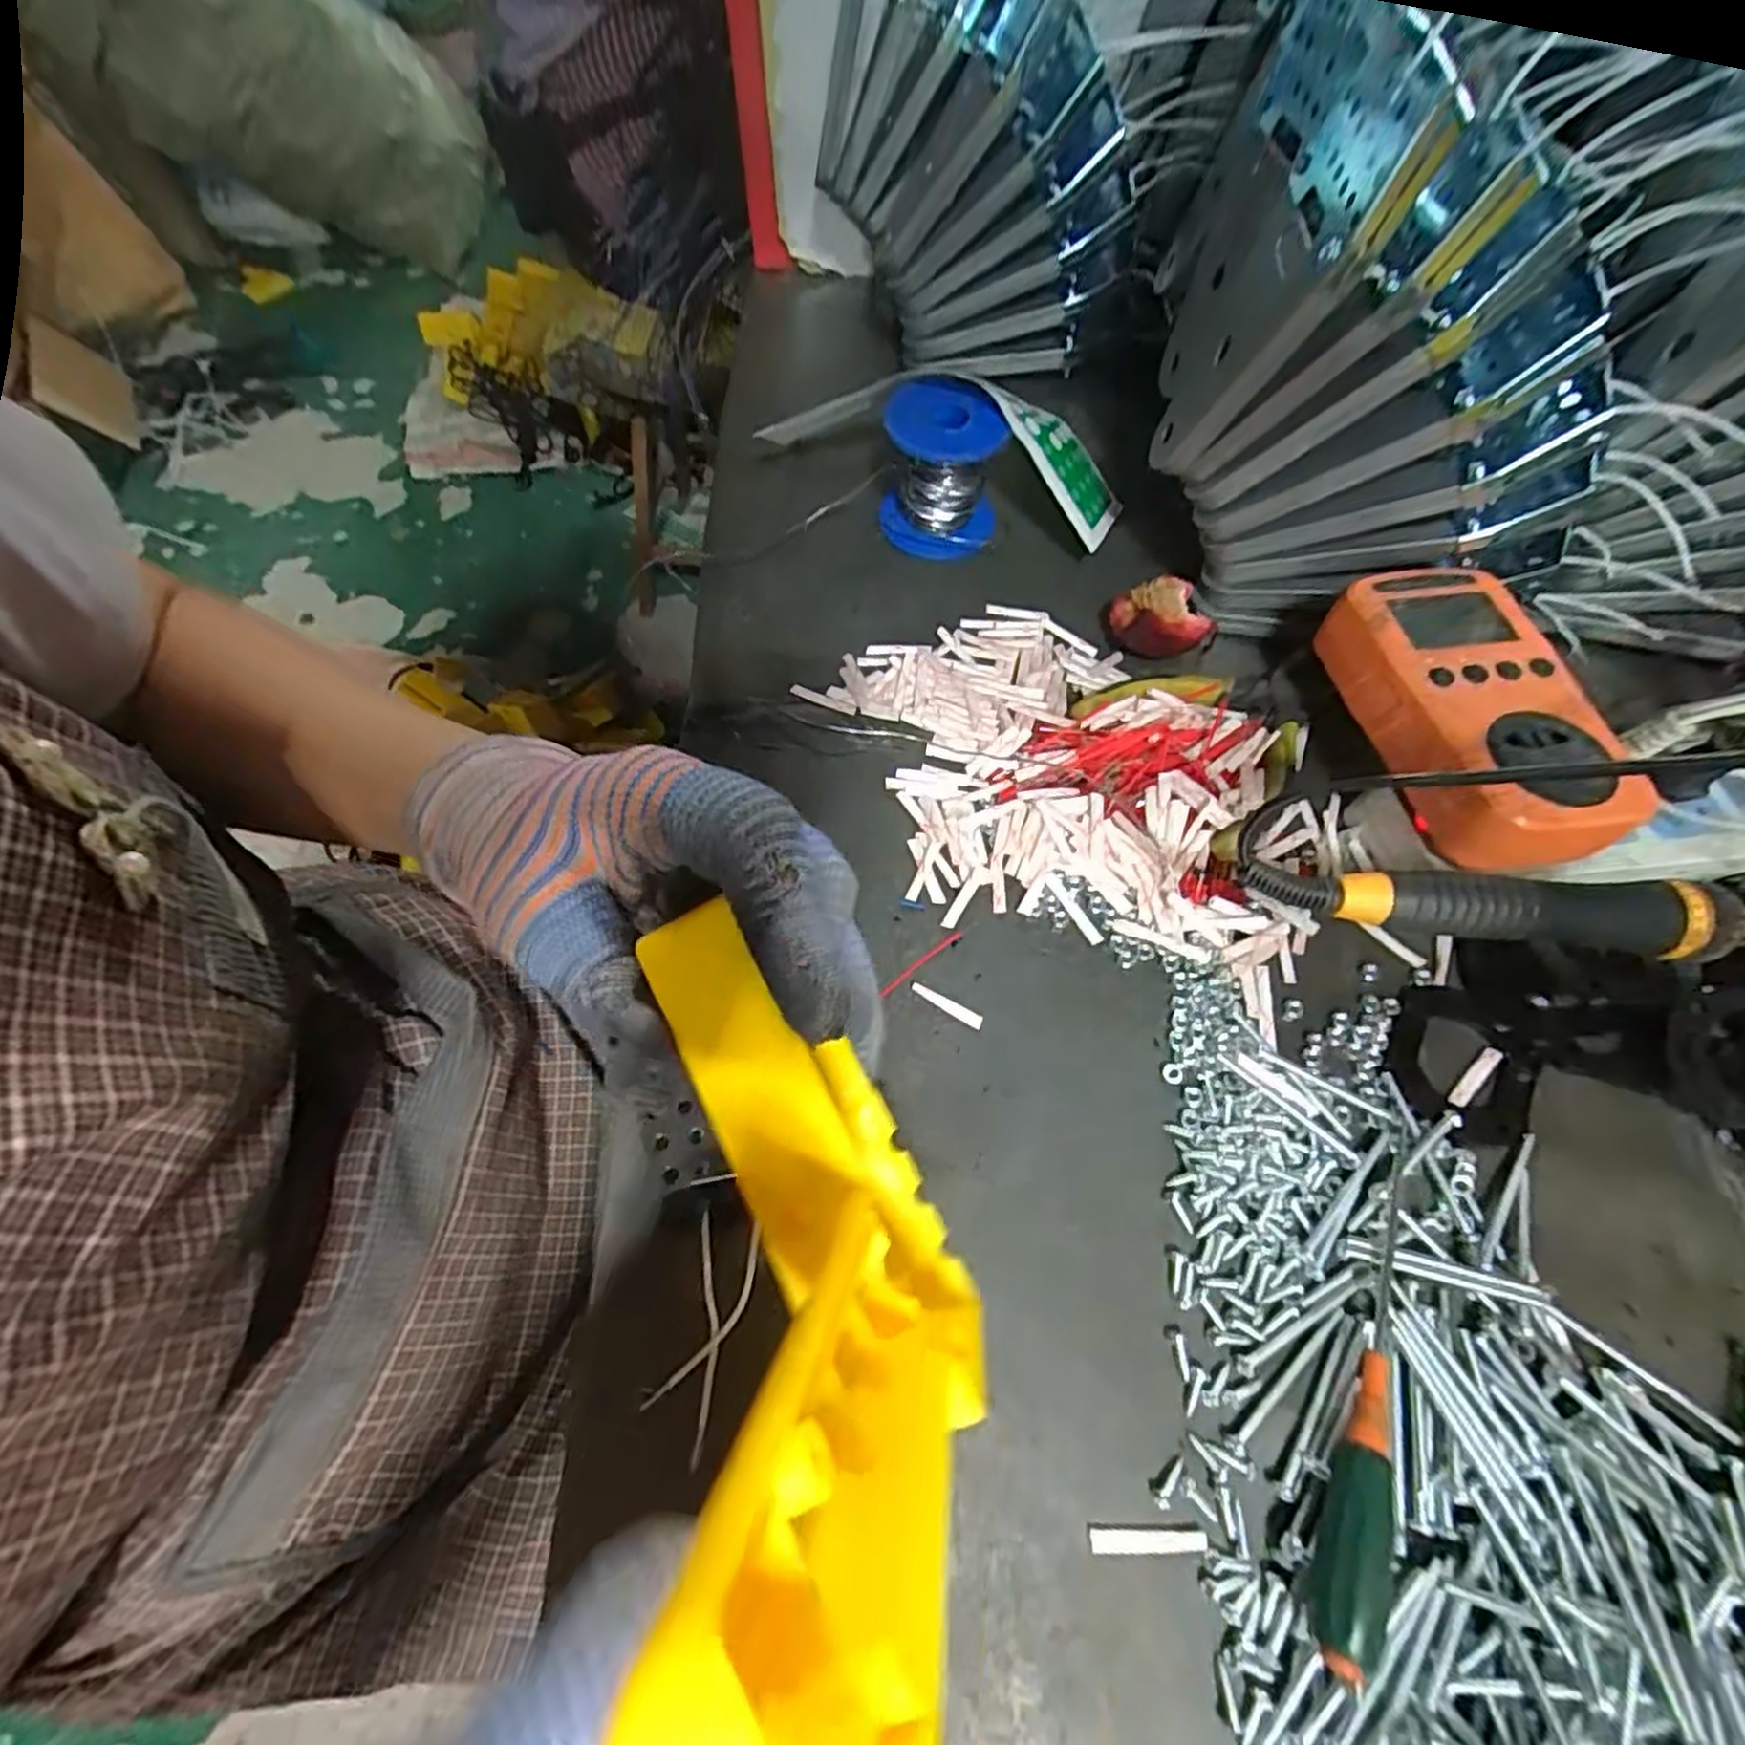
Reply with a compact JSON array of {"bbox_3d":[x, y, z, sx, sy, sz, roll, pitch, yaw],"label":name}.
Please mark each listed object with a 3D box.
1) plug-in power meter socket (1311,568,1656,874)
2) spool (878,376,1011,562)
[{"bbox_3d":[0.233,-0.062,0.290,0.072,0.034,0.129,0,63,-1],"label":"plug-in power meter socket"},{"bbox_3d":[0.036,-0.211,0.389,0.063,0.060,0.057,9,64,5],"label":"spool"}]

